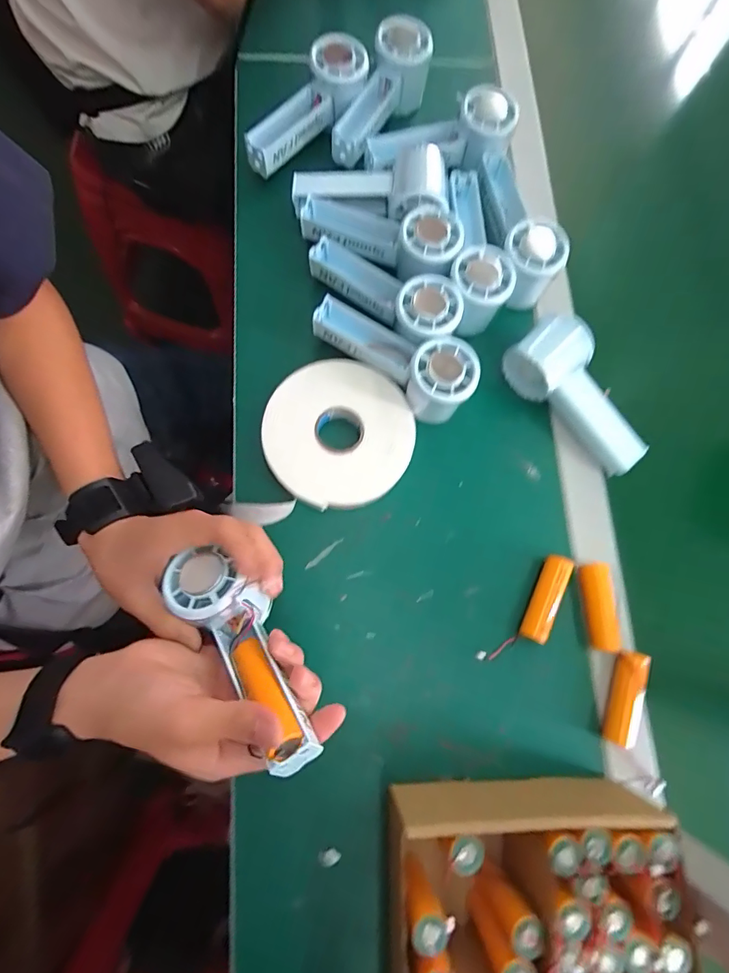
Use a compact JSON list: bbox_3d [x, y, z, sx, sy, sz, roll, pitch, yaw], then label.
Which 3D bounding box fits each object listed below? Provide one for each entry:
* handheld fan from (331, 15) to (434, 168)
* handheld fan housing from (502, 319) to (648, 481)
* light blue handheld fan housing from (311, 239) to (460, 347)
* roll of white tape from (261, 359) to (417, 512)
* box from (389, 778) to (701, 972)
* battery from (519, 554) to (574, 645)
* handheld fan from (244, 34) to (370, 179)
[{"bbox_3d":[0.019,-0.400,0.471,0.056,0.053,0.151,27,77,3],"label":"handheld fan"},{"bbox_3d":[0.198,-0.082,0.420,0.062,0.050,0.149,-41,96,-10],"label":"handheld fan housing"},{"bbox_3d":[0.017,-0.176,0.412,0.152,0.040,0.058,33,91,12],"label":"light blue handheld fan housing"},{"bbox_3d":[-0.023,-0.046,0.406,0.131,0.032,0.126,0,76,-1],"label":"roll of white tape"},{"bbox_3d":[0.115,0.311,0.295,0.187,0.073,0.201,-1,76,-2],"label":"box"},{"bbox_3d":[0.153,0.094,0.384,0.022,0.015,0.073,25,77,5],"label":"battery"},{"bbox_3d":[-0.054,-0.374,0.453,0.048,0.047,0.148,36,77,5],"label":"handheld fan"}]

